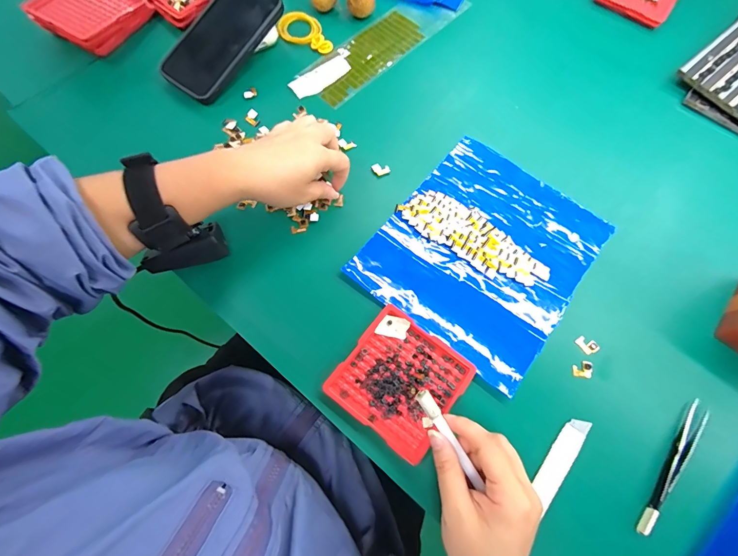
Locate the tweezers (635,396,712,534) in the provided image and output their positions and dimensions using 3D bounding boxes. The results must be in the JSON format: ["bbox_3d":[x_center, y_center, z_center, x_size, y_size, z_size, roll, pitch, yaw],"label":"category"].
[{"bbox_3d":[0.260,0.159,0.307,0.013,0.011,0.126,40,74,12],"label":"tweezers"}]

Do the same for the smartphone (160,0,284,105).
[{"bbox_3d":[-0.176,-0.287,0.433,0.083,0.014,0.157,36,87,8],"label":"smartphone"}]

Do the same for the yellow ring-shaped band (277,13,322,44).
[{"bbox_3d":[-0.091,-0.331,0.481,0.055,0.009,0.047,2,70,-1],"label":"yellow ring-shaped band"}]

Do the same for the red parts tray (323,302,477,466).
[{"bbox_3d":[0.028,0.090,0.325,0.099,0.012,0.099,36,73,11],"label":"red parts tray"}]

